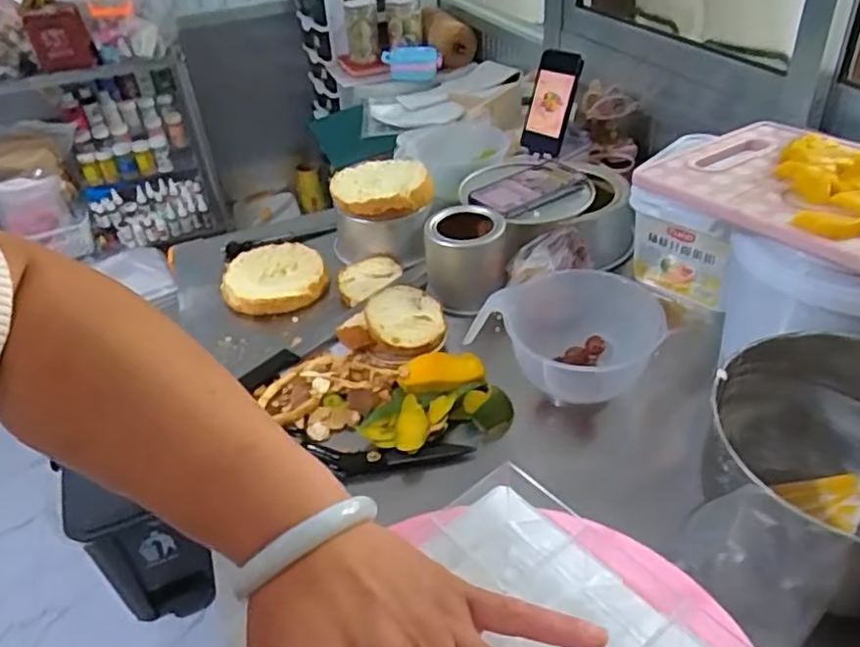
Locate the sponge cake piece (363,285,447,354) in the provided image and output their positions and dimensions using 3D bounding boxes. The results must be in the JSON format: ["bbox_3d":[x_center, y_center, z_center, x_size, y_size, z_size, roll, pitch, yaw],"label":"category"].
[{"bbox_3d":[-0.030,-0.005,0.779,0.088,0.023,0.097,-7,52,-18],"label":"sponge cake piece"}]

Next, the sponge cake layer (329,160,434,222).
[{"bbox_3d":[-0.067,-0.189,0.924,0.133,0.035,0.129,-12,37,-8],"label":"sponge cake layer"}]

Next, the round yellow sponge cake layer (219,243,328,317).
[{"bbox_3d":[-0.209,-0.062,0.904,0.134,0.030,0.128,-6,37,0],"label":"round yellow sponge cake layer"}]

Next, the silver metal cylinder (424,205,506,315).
[{"bbox_3d":[0.044,-0.074,0.854,0.097,0.121,0.096,-6,37,0],"label":"silver metal cylinder"}]

